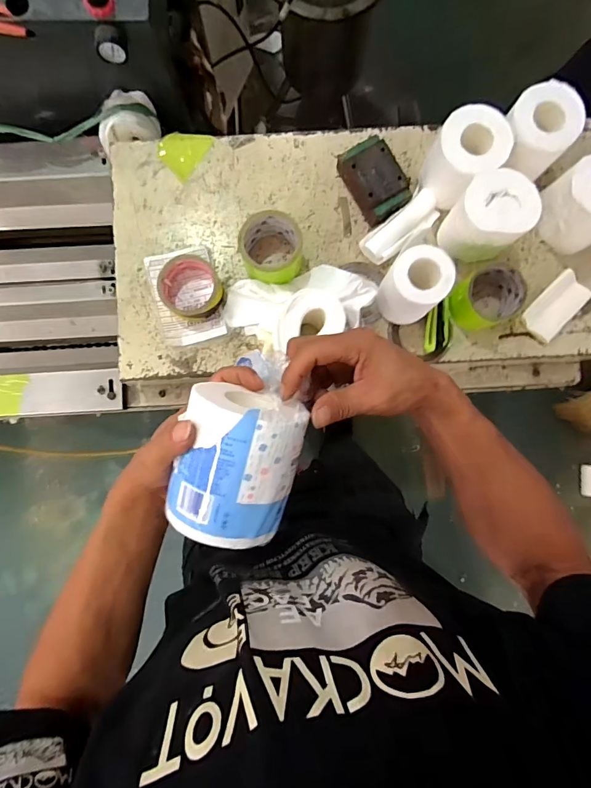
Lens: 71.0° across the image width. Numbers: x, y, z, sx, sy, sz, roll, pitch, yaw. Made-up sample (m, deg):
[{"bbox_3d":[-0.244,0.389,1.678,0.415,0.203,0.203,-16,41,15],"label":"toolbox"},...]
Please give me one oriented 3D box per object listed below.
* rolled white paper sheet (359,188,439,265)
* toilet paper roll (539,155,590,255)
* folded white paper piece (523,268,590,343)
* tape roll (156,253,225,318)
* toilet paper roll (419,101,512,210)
[{"bbox_3d":[0.165,-0.258,0.644,0.132,0.032,0.049,-40,89,-1],"label":"rolled white paper sheet"},{"bbox_3d":[0.416,-0.268,0.592,0.079,0.101,0.106,-21,88,0],"label":"toilet paper roll"},{"bbox_3d":[0.405,-0.135,0.643,0.060,0.021,0.106,43,89,1],"label":"folded white paper piece"},{"bbox_3d":[-0.161,-0.162,0.634,0.090,0.037,0.090,0,88,0],"label":"tape roll"},{"bbox_3d":[0.242,-0.340,0.600,0.090,0.100,0.090,0,88,0],"label":"toilet paper roll"}]

